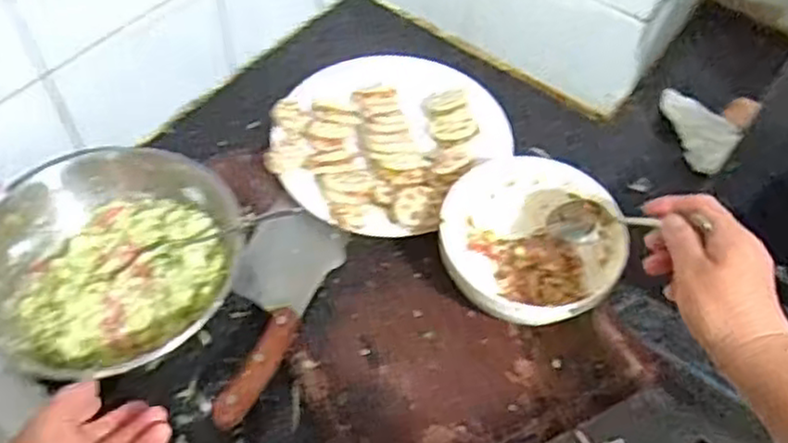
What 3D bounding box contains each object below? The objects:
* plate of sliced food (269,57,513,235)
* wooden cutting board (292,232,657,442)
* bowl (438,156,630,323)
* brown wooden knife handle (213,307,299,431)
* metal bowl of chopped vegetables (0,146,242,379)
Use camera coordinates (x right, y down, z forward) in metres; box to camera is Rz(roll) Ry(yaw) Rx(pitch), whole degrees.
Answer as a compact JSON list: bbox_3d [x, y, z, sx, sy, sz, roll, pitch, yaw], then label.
[{"bbox_3d":[-0.011,-0.082,0.717,0.204,0.045,0.209,1,54,-1],"label":"plate of sliced food"},{"bbox_3d":[0.054,0.102,0.625,0.272,0.027,0.225,-23,58,-18],"label":"wooden cutting board"},{"bbox_3d":[0.113,0.026,0.627,0.150,0.071,0.156,1,54,-1],"label":"bowl"},{"bbox_3d":[-0.109,0.117,0.580,0.026,0.021,0.112,19,55,11],"label":"brown wooden knife handle"},{"bbox_3d":[-0.243,0.027,0.600,0.215,0.099,0.202,1,54,-1],"label":"metal bowl of chopped vegetables"}]

